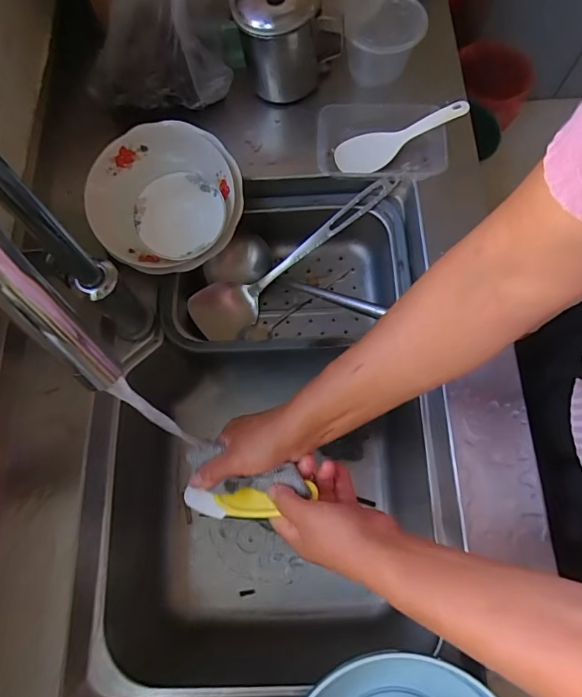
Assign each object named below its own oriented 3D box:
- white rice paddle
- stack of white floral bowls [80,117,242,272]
[{"bbox_3d":[0.153,-0.288,0.636,0.180,0.050,0.014,-13,32,15],"label":"white rice paddle"},{"bbox_3d":[-0.158,-0.197,0.584,0.181,0.063,0.186,-9,72,-1],"label":"stack of white floral bowls"}]

